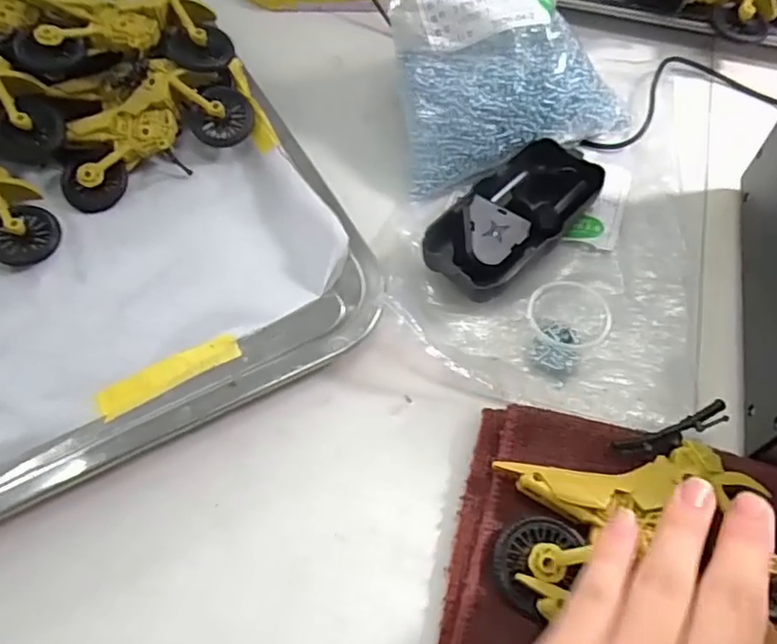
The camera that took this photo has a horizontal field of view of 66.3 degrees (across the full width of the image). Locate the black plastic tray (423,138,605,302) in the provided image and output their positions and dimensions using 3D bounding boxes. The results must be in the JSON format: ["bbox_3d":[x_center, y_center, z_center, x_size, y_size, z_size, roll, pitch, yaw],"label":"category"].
[{"bbox_3d":[0.068,-0.057,0.326,0.055,0.025,0.110,36,66,21],"label":"black plastic tray"}]

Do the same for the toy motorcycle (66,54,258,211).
[{"bbox_3d":[-0.147,-0.119,0.363,0.118,0.037,0.059,-32,63,-17],"label":"toy motorcycle"}]

